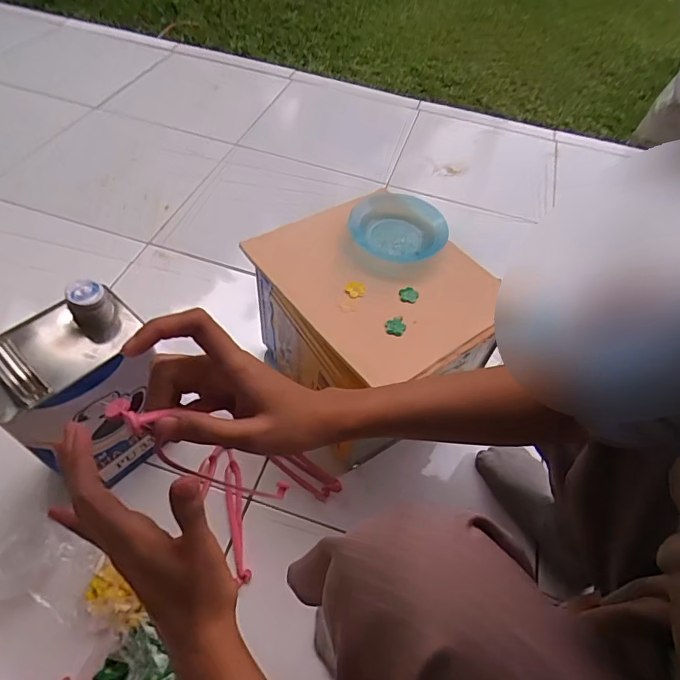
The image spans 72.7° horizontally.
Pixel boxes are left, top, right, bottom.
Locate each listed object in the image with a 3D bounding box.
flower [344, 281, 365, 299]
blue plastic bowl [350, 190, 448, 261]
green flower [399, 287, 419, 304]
[{"bbox_3d":[0.018,-0.062,0.565,0.026,0.008,0.020,-10,55,-12],"label":"flower"},{"bbox_3d":[0.077,-0.155,0.617,0.123,0.032,0.116,3,54,-3],"label":"blue plastic bowl"},{"bbox_3d":[0.084,-0.055,0.565,0.024,0.011,0.019,27,56,14],"label":"green flower"}]

